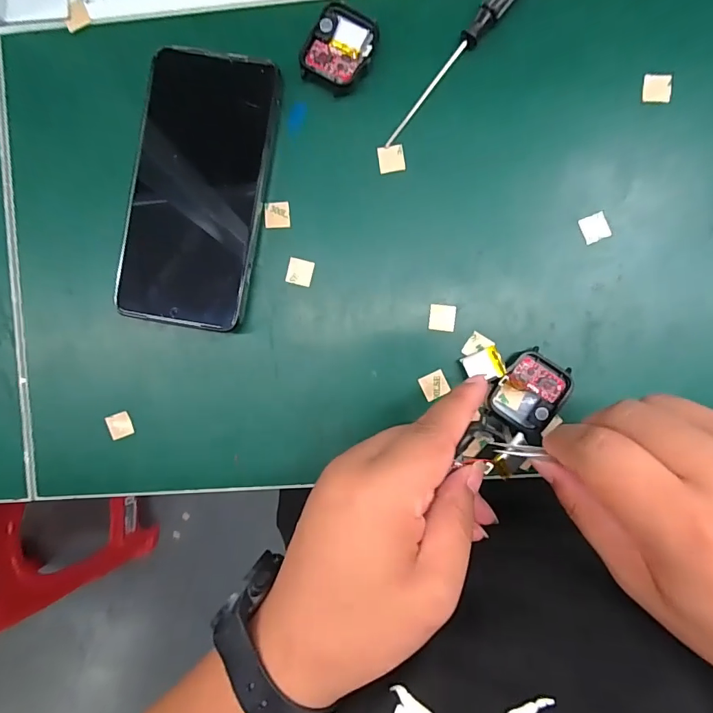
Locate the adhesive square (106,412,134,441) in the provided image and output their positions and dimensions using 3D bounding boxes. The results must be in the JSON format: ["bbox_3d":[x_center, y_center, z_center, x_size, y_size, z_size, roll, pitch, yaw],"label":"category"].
[{"bbox_3d":[-0.151,0.044,0.280,0.014,0.006,0.016,-19,92,4],"label":"adhesive square"}]

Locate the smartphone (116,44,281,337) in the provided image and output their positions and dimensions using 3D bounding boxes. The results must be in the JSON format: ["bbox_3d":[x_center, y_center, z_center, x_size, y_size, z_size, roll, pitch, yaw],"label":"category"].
[{"bbox_3d":[-0.095,-0.100,0.264,0.077,0.017,0.159,10,94,3],"label":"smartphone"}]

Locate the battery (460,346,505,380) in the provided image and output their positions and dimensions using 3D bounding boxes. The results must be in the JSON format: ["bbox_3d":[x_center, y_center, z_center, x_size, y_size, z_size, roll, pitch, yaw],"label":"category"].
[{"bbox_3d":[0.075,0.005,0.256,0.021,0.005,0.019,-22,72,8],"label":"battery"}]

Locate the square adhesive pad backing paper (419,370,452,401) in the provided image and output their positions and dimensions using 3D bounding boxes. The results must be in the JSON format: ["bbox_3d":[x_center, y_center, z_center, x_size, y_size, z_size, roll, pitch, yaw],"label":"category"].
[{"bbox_3d":[0.048,0.018,0.267,0.016,0.004,0.015,-26,91,4],"label":"square adhesive pad backing paper"}]

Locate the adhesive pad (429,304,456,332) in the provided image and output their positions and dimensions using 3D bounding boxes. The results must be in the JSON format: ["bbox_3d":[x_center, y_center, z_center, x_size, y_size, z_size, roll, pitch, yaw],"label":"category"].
[{"bbox_3d":[0.052,-0.023,0.265,0.015,0.004,0.016,6,93,3],"label":"adhesive pad"}]

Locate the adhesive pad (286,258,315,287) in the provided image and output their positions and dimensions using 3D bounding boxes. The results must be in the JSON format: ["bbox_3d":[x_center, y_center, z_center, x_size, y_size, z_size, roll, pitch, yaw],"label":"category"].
[{"bbox_3d":[-0.035,-0.052,0.268,0.015,0.004,0.016,13,94,3],"label":"adhesive pad"}]

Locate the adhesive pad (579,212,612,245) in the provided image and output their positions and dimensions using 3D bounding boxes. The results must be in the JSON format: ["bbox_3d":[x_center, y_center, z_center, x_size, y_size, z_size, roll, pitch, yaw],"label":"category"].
[{"bbox_3d":[0.143,-0.077,0.260,0.016,0.004,0.016,-22,91,2],"label":"adhesive pad"}]

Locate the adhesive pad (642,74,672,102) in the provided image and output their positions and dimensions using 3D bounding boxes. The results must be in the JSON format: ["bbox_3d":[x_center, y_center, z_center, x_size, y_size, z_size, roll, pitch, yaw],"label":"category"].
[{"bbox_3d":[0.176,-0.157,0.254,0.015,0.004,0.015,5,93,3],"label":"adhesive pad"}]

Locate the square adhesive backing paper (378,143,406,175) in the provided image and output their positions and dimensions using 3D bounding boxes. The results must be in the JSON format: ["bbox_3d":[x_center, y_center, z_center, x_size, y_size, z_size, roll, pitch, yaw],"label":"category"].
[{"bbox_3d":[0.021,-0.120,0.264,0.016,0.004,0.016,-9,93,4],"label":"square adhesive backing paper"}]

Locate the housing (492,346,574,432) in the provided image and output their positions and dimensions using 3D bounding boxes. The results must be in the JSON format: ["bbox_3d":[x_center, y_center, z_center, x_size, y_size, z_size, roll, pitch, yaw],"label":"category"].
[{"bbox_3d":[0.103,0.020,0.259,0.036,0.010,0.043,31,94,1],"label":"housing"}]

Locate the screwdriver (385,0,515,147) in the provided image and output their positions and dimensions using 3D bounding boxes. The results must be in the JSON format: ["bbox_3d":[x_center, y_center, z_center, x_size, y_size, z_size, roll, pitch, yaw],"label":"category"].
[{"bbox_3d":[0.061,-0.179,0.255,0.012,0.011,0.130,40,94,1],"label":"screwdriver"}]

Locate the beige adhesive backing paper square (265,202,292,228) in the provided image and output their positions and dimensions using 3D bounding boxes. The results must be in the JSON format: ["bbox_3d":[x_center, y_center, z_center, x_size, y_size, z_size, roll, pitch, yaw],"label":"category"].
[{"bbox_3d":[-0.049,-0.087,0.268,0.015,0.004,0.015,-4,93,4],"label":"beige adhesive backing paper square"}]

